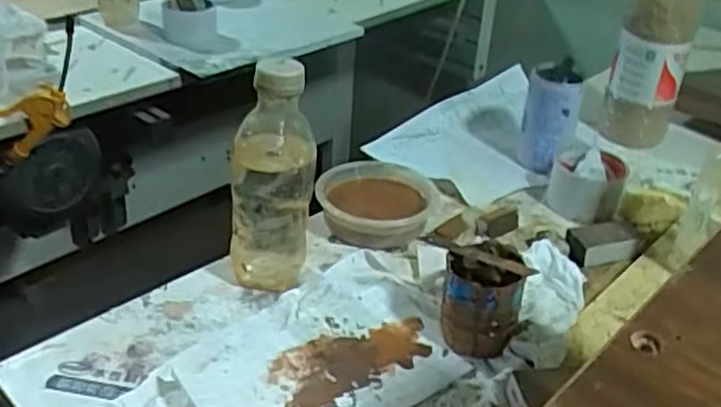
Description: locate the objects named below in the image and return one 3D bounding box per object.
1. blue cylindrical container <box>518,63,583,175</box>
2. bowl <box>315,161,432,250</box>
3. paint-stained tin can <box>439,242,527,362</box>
[{"bbox_3d":[0.235,-0.103,0.898,0.065,0.115,0.077,12,33,14],"label":"blue cylindrical container"},{"bbox_3d":[0.017,-0.005,0.787,0.128,0.037,0.127,9,33,8],"label":"bowl"},{"bbox_3d":[0.103,0.081,0.614,0.066,0.076,0.072,6,33,7],"label":"paint-stained tin can"}]

